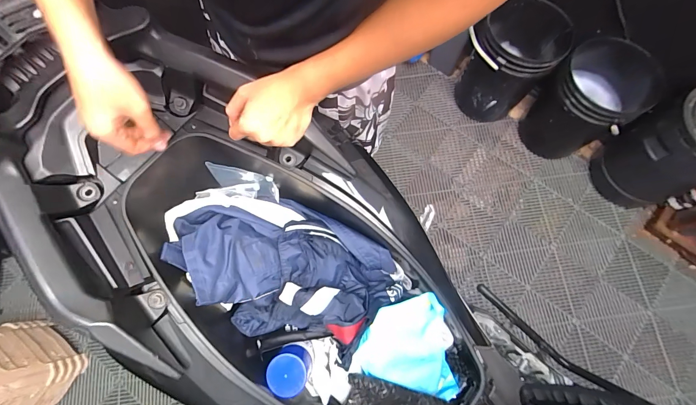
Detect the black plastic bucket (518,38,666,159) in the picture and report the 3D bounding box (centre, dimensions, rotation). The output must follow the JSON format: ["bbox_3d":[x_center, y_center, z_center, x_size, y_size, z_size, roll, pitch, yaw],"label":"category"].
[{"bbox_3d":[0.883,-0.347,1.250,0.298,0.422,0.283,8,75,2],"label":"black plastic bucket"}]

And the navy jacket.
[{"bbox_3d":[-0.107,0.115,0.552,0.383,0.145,0.225,19,75,5],"label":"navy jacket"}]

